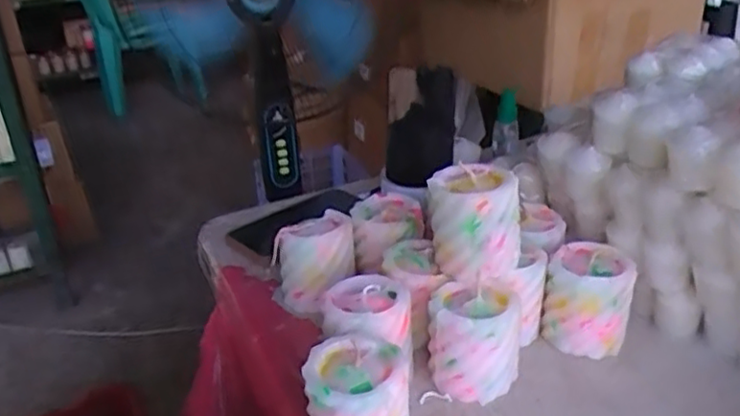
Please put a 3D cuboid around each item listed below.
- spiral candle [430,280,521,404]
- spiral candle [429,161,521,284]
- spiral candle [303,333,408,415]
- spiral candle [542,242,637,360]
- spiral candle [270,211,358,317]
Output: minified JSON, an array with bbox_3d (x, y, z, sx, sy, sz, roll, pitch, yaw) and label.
[{"bbox_3d":[0.083,0.100,0.524,0.067,0.076,0.071,3,27,14],"label":"spiral candle"},{"bbox_3d":[0.080,0.012,0.533,0.072,0.072,0.062,-1,27,6],"label":"spiral candle"},{"bbox_3d":[-0.009,0.136,0.466,0.066,0.073,0.066,-3,27,2],"label":"spiral candle"},{"bbox_3d":[0.181,0.074,0.559,0.065,0.070,0.065,6,28,19],"label":"spiral candle"},{"bbox_3d":[-0.052,0.052,0.624,0.077,0.074,0.065,-5,27,-3],"label":"spiral candle"}]

